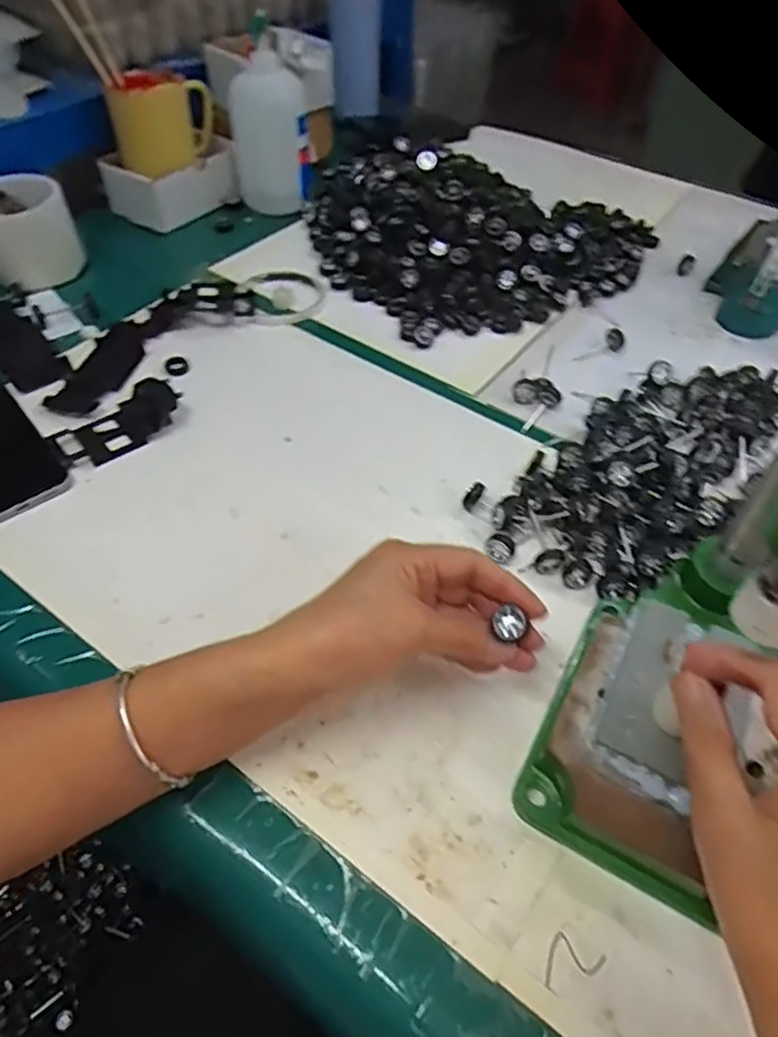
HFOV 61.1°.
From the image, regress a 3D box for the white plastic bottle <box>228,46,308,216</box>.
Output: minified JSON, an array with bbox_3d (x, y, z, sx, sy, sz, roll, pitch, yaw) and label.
[{"bbox_3d":[-0.127,-0.409,0.702,0.077,0.135,0.074,-4,50,-5],"label":"white plastic bottle"}]

